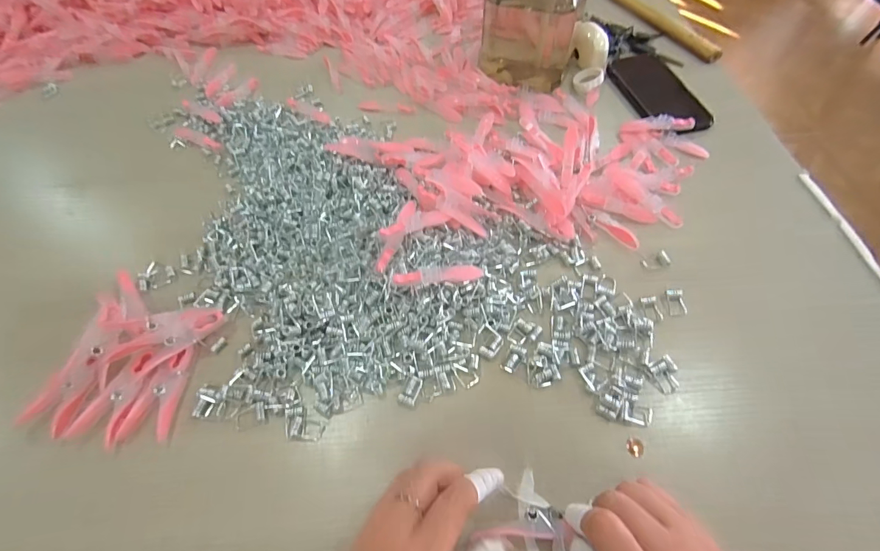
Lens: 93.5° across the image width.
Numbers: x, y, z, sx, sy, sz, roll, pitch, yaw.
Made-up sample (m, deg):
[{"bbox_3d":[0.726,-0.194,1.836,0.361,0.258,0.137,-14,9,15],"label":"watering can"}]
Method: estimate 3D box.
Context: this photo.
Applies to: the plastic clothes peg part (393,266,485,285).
[{"bbox_3d":[-0.001,0.000,0.356,0.078,0.005,0.018,-5,56,-17],"label":"plastic clothes peg part"}]

